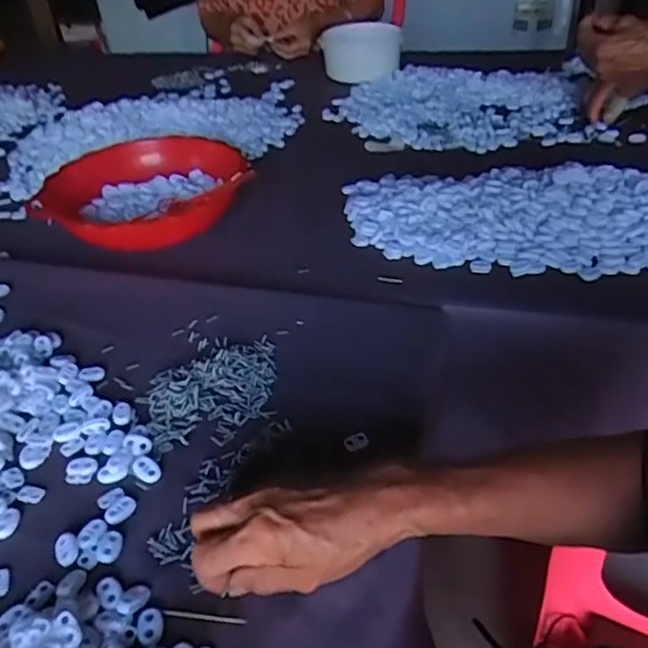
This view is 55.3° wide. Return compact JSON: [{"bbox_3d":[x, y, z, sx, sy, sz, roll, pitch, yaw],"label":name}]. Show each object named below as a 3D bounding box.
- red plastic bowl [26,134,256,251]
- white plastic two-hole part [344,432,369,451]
[{"bbox_3d":[-0.213,-0.150,0.740,0.236,0.076,0.210,-7,39,-4],"label":"red plastic bowl"},{"bbox_3d":[0.025,0.091,0.483,0.020,0.005,0.013,-25,43,-24],"label":"white plastic two-hole part"}]

